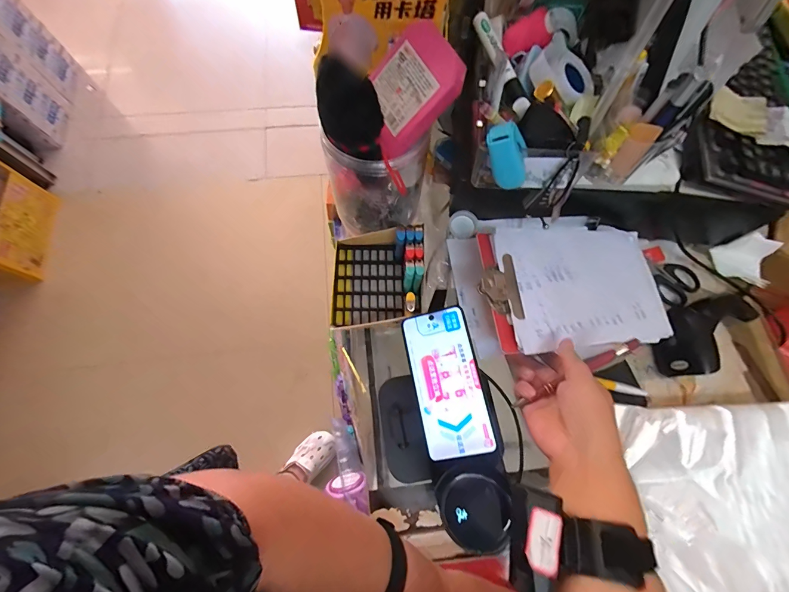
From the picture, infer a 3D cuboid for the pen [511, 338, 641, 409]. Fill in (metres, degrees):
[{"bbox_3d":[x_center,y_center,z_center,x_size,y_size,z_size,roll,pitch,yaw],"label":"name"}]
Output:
[{"bbox_3d":[0.187,0.083,0.357,0.139,0.013,0.011,-34,75,14],"label":"pen"}]

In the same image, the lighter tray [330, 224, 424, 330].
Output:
[{"bbox_3d":[-0.025,-0.025,0.462,0.118,0.085,0.127,2,72,-2],"label":"lighter tray"}]

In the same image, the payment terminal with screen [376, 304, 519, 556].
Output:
[{"bbox_3d":[0.041,0.140,0.394,0.113,0.103,0.227,-10,73,-5],"label":"payment terminal with screen"}]

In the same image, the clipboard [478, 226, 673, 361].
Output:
[{"bbox_3d":[0.229,-0.013,0.433,0.250,0.026,0.167,-7,72,-17],"label":"clipboard"}]

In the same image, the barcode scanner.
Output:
[{"bbox_3d":[0.425,0.036,0.464,0.177,0.056,0.077,-31,76,-11],"label":"barcode scanner"}]

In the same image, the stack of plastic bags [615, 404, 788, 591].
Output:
[{"bbox_3d":[0.402,0.268,0.387,0.273,0.065,0.269,0,72,-2],"label":"stack of plastic bags"}]

